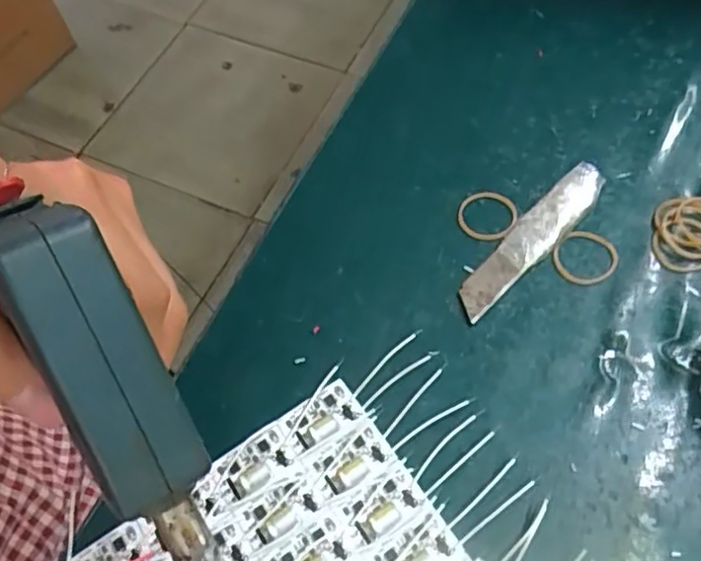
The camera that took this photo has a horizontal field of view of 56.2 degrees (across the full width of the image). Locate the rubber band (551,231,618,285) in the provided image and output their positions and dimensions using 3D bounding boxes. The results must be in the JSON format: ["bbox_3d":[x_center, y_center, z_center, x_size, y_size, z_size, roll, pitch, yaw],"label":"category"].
[{"bbox_3d":[0.116,-0.012,0.323,0.029,0.004,0.032,40,70,22],"label":"rubber band"}]

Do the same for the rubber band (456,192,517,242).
[{"bbox_3d":[0.071,-0.034,0.339,0.030,0.005,0.030,-2,61,3],"label":"rubber band"}]

